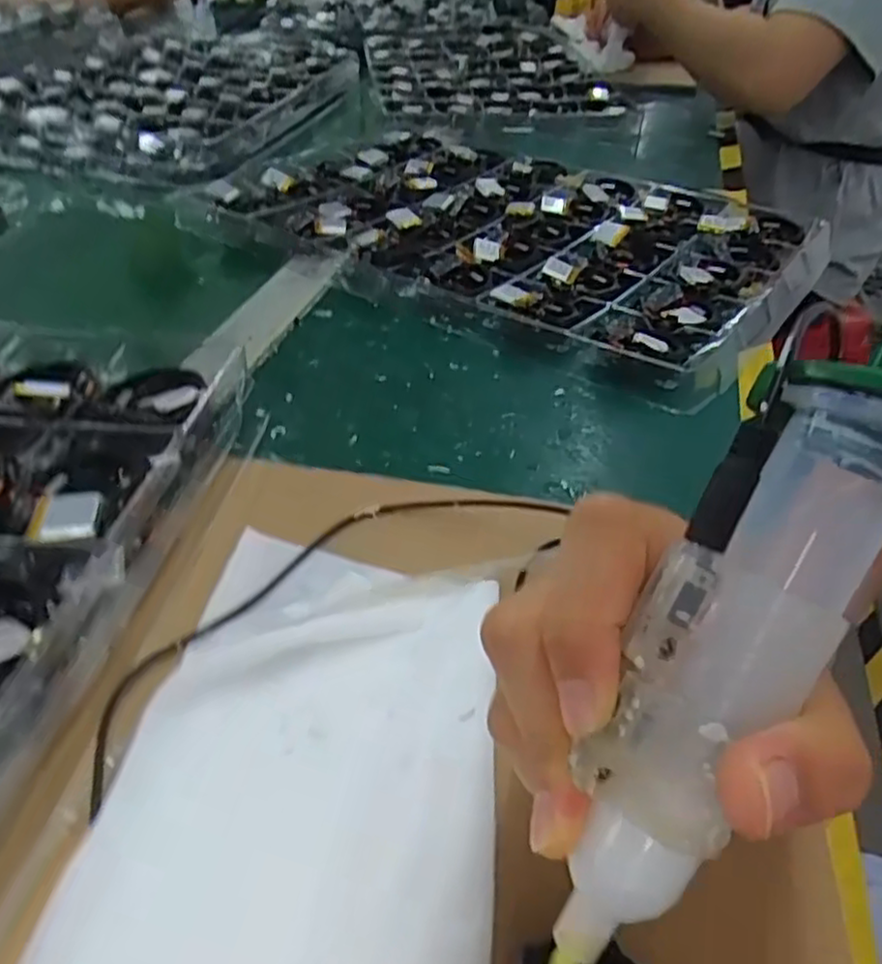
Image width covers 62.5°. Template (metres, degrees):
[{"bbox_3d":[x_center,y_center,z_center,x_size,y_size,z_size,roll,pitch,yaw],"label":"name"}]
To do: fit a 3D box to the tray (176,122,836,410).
[{"bbox_3d":[0.053,-0.209,0.580,0.436,0.025,0.295,27,45,25],"label":"tray"}]

